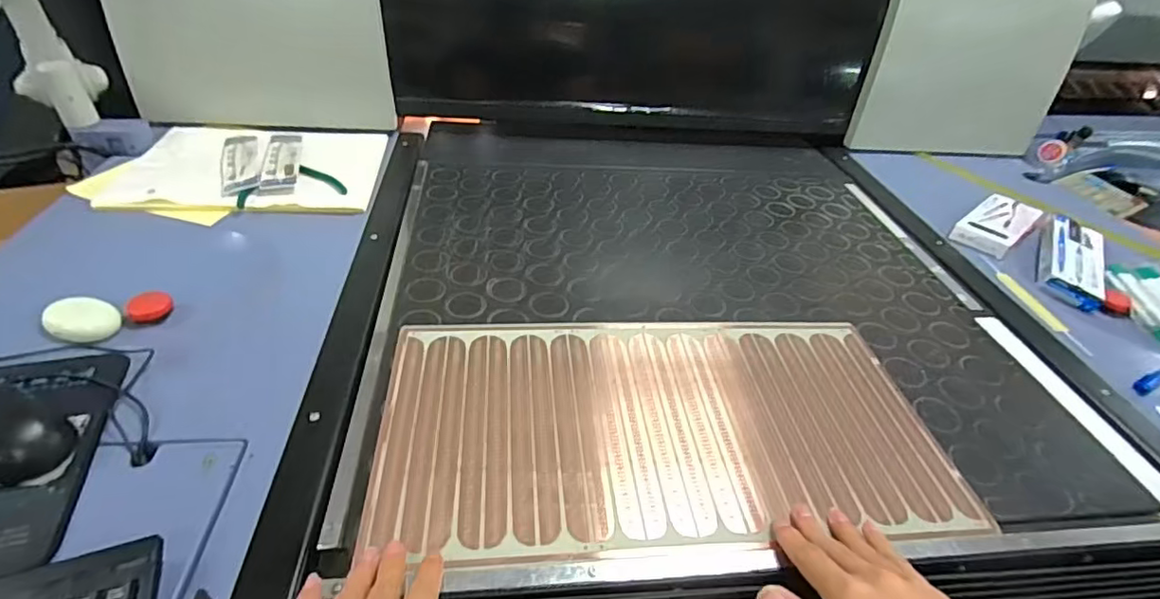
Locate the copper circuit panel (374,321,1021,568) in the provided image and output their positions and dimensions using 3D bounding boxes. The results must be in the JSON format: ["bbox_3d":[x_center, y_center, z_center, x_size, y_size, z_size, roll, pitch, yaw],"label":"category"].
[{"bbox_3d":[0.077,0.105,0.498,0.479,0.006,0.239,1,39,-7],"label":"copper circuit panel"}]

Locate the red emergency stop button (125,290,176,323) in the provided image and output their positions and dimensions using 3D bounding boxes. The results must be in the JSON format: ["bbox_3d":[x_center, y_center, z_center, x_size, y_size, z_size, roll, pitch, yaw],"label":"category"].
[{"bbox_3d":[-0.447,0.007,0.581,0.039,0.010,0.039,-21,46,-32],"label":"red emergency stop button"}]

